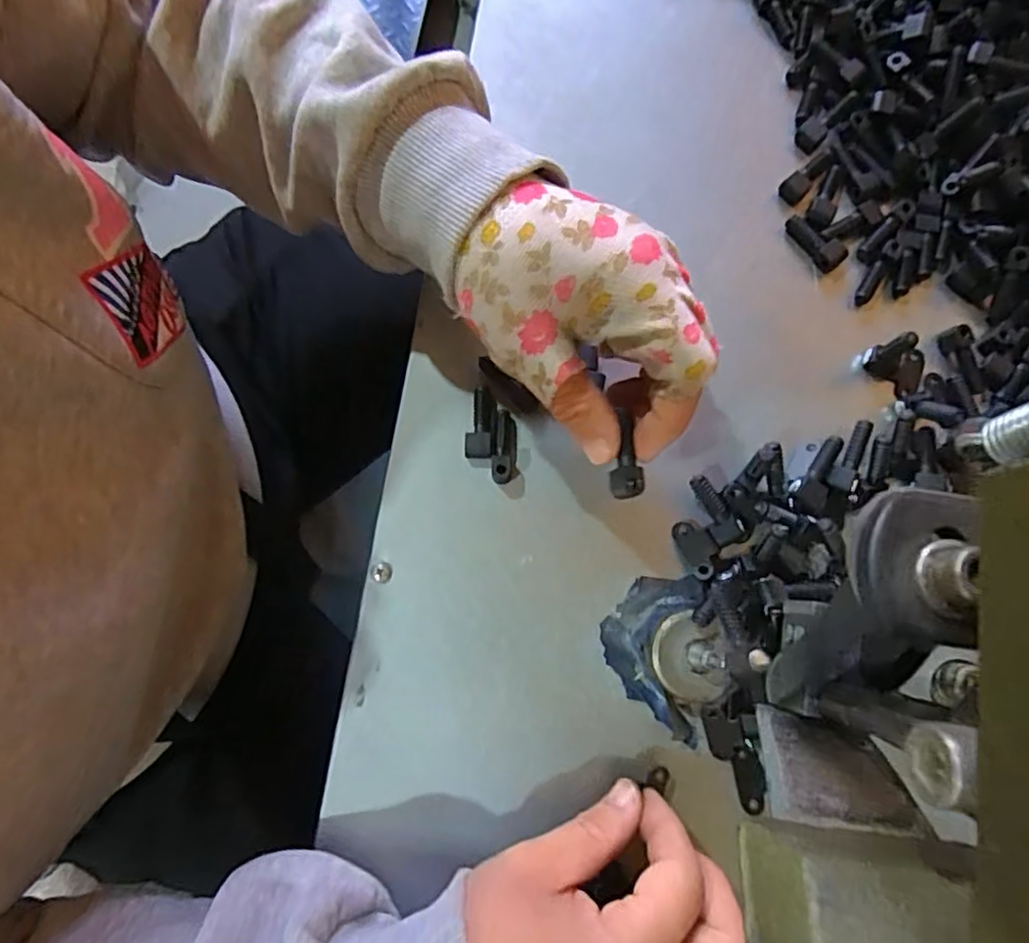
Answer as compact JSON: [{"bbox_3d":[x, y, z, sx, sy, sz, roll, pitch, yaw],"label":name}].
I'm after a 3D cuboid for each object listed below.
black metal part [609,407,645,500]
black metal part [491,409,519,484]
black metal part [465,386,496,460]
[{"bbox_3d":[0.044,-0.007,0.253,0.012,0.009,0.036,-1,83,1],"label":"black metal part"},{"bbox_3d":[-0.005,-0.013,0.310,0.012,0.014,0.036,-3,79,0],"label":"black metal part"},{"bbox_3d":[-0.017,-0.024,0.315,0.013,0.010,0.035,4,79,2],"label":"black metal part"}]

